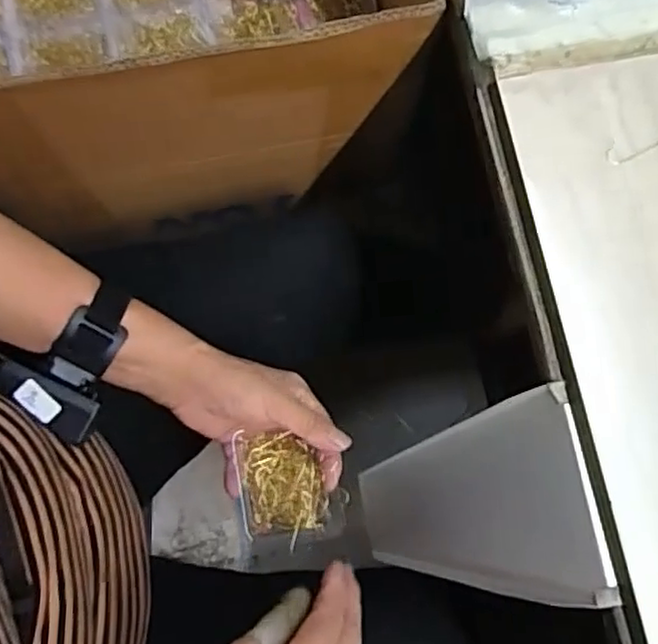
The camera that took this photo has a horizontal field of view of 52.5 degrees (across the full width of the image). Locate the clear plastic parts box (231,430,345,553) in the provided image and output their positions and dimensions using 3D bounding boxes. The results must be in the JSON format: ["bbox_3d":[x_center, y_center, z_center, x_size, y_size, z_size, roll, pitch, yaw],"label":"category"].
[{"bbox_3d":[-0.028,0.117,0.473,0.069,0.015,0.072,-8,79,-1],"label":"clear plastic parts box"}]

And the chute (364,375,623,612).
[{"bbox_3d":[0.088,0.110,0.412,0.156,0.025,0.111,-17,76,39],"label":"chute"}]

